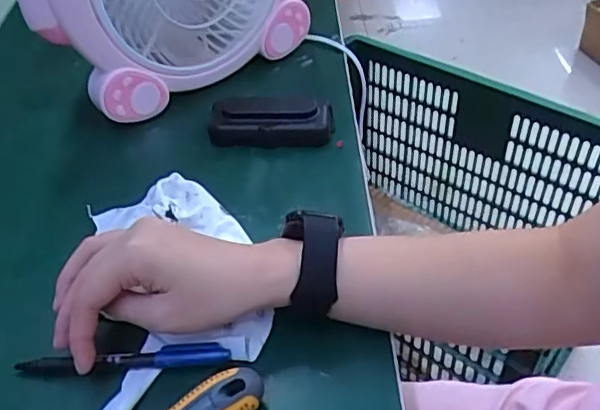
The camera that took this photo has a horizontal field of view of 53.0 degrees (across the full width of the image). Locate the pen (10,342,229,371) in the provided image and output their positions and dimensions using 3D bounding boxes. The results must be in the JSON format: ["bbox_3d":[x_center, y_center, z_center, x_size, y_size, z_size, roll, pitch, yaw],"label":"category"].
[{"bbox_3d":[-0.111,0.096,0.377,0.133,0.011,0.011,-5,45,3],"label":"pen"}]

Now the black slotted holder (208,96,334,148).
[{"bbox_3d":[-0.026,-0.076,0.541,0.108,0.031,0.037,1,45,6],"label":"black slotted holder"}]

